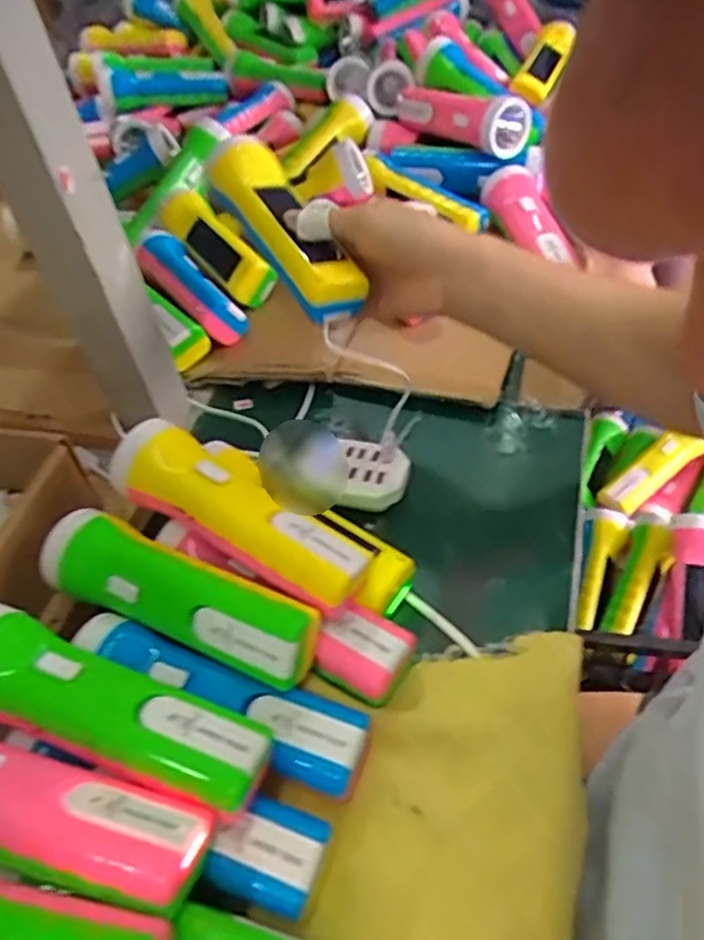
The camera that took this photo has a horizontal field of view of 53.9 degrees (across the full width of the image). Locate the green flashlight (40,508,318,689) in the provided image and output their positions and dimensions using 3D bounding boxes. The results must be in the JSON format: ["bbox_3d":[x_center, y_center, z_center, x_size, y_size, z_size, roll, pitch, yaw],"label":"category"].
[{"bbox_3d":[-0.093,0.069,0.379,0.162,0.041,0.045,15,52,23],"label":"green flashlight"}]

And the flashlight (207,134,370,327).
[{"bbox_3d":[-0.052,-0.164,0.456,0.055,0.037,0.169,-22,61,-14],"label":"flashlight"}]

